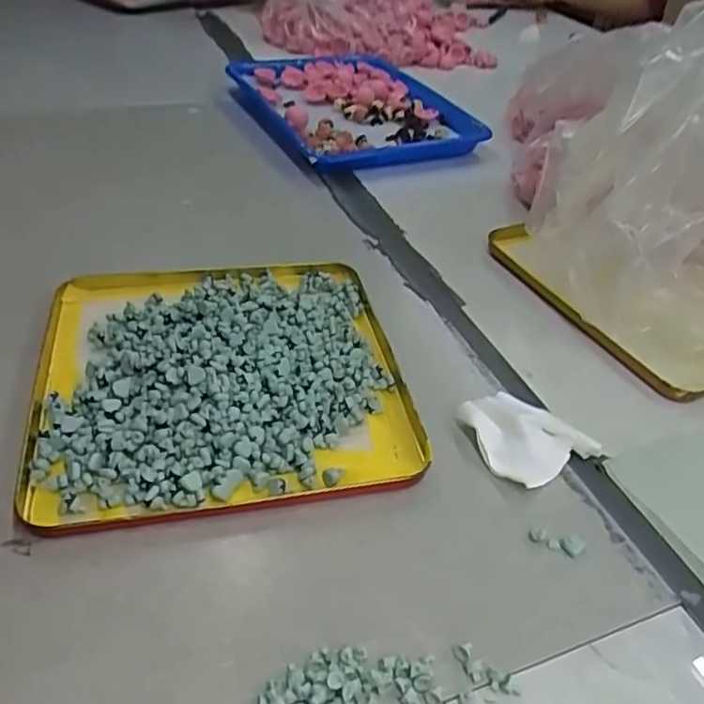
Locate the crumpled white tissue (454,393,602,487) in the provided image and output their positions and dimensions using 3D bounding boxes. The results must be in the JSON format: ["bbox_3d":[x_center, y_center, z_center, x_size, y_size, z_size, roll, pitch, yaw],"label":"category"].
[{"bbox_3d":[0.112,0.054,0.426,0.071,0.013,0.072,-20,46,-28],"label":"crumpled white tissue"}]

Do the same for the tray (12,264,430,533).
[{"bbox_3d":[-0.093,0.004,0.449,0.245,0.031,0.248,-5,40,-12],"label":"tray"}]

